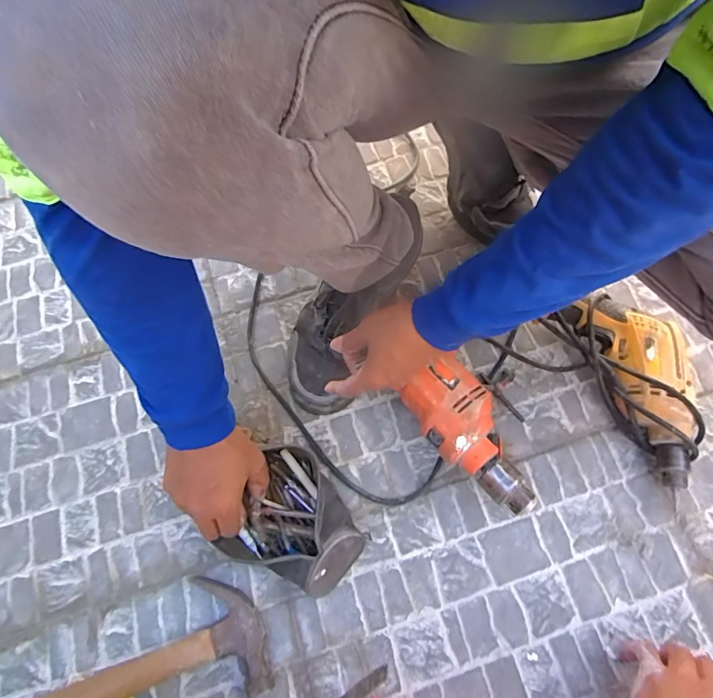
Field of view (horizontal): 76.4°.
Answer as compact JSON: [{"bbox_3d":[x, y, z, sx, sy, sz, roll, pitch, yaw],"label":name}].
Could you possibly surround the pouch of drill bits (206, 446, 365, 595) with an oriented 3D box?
[{"bbox_3d":[-0.061,0.185,0.494,0.140,0.061,0.125,24,72,10],"label":"pouch of drill bits"}]

